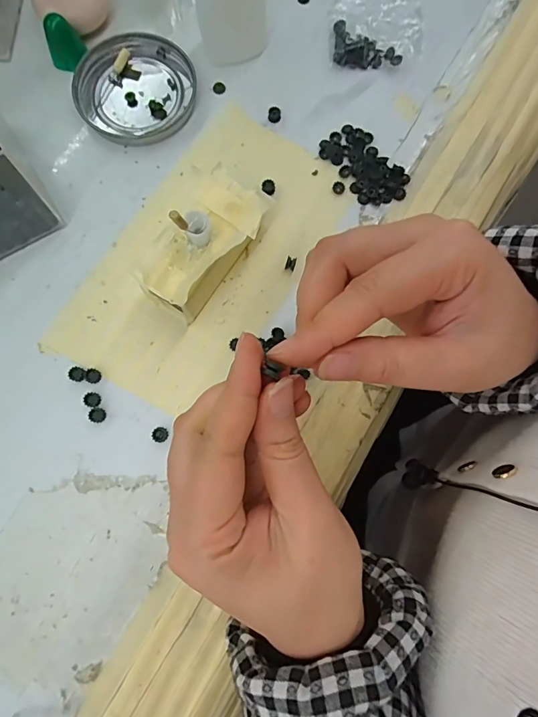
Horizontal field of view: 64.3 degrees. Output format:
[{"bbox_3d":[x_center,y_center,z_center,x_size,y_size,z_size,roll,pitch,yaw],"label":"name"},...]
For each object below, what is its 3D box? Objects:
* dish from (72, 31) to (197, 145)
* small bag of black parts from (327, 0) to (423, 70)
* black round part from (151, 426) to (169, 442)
[{"bbox_3d":[-0.090,-0.182,0.287,0.076,0.008,0.076,0,80,-1],"label":"dish"},{"bbox_3d":[0.074,-0.249,0.301,0.065,0.010,0.098,6,80,0],"label":"small bag of black parts"},{"bbox_3d":[-0.063,0.044,0.247,0.008,0.005,0.009,2,80,0],"label":"black round part"}]

